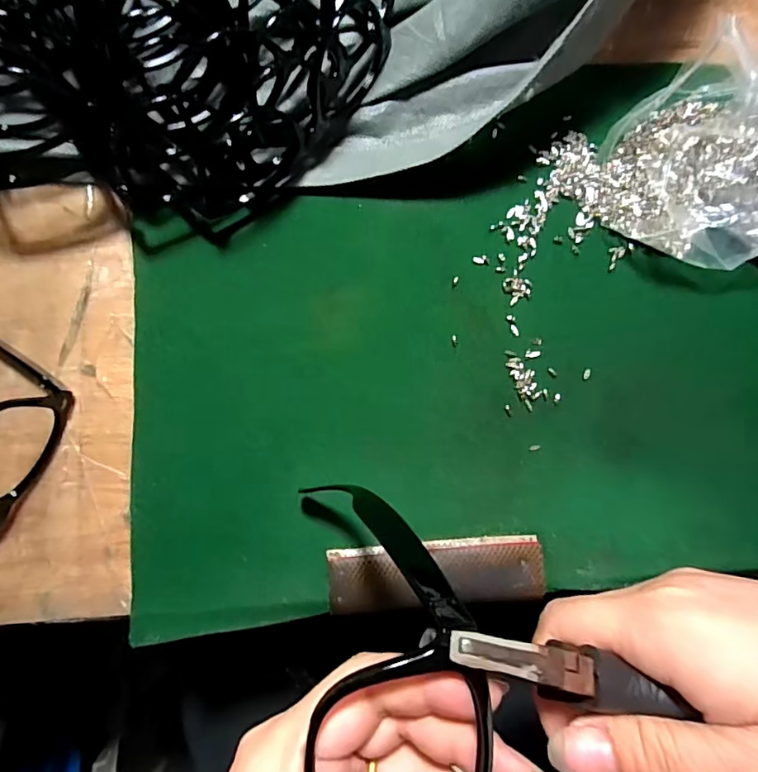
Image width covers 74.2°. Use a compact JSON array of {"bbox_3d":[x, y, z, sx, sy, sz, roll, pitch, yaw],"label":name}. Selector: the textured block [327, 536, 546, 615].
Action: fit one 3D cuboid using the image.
[{"bbox_3d":[0.032,0.103,0.276,0.117,0.006,0.034,-4,85,-3],"label":"textured block"}]

